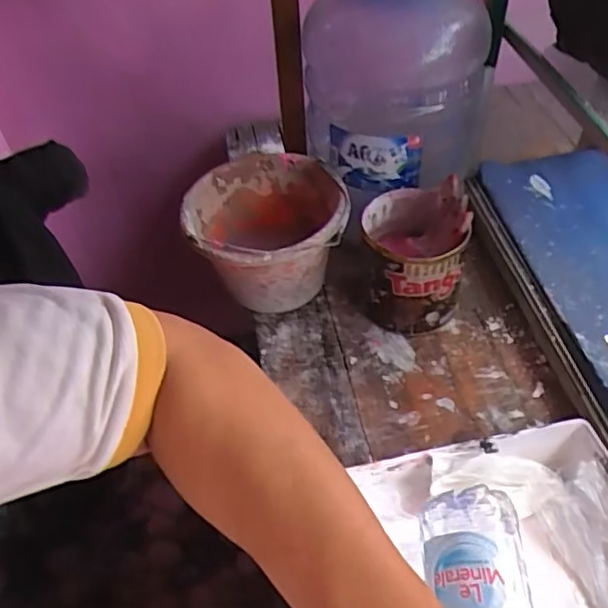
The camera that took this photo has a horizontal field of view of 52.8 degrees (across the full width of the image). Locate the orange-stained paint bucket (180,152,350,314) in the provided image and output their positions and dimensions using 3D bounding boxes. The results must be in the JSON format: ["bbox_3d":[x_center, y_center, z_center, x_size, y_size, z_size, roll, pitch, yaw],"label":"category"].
[{"bbox_3d":[-0.054,-0.097,0.959,0.236,0.175,0.250,-3,46,3],"label":"orange-stained paint bucket"}]

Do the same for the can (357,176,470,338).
[{"bbox_3d":[0.157,-0.062,0.894,0.140,0.185,0.148,-3,46,3],"label":"can"}]

